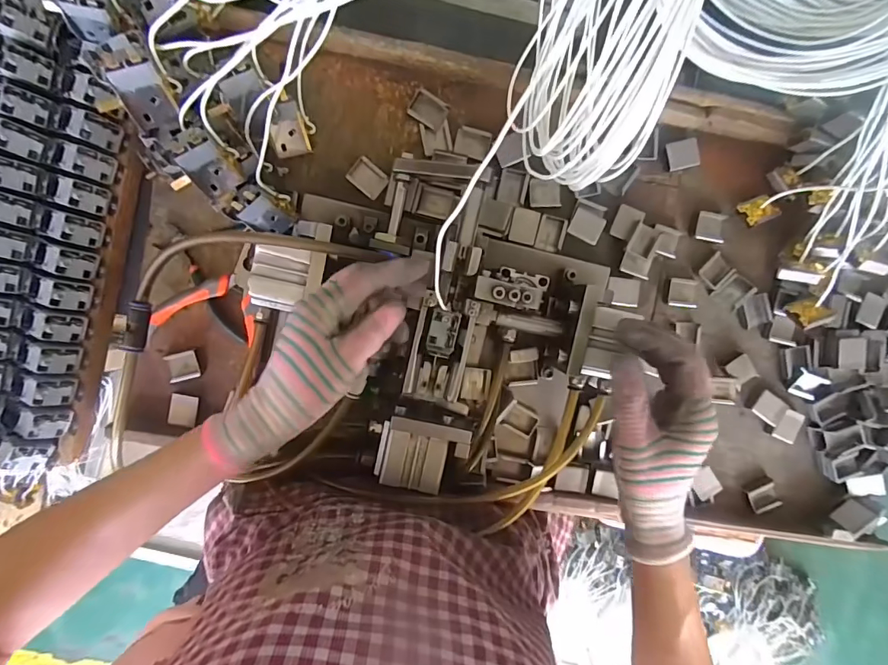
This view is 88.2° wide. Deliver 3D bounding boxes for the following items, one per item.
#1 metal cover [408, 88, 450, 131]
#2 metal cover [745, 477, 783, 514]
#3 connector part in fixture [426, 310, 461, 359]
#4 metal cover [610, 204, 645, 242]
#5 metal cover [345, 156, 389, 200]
[{"bbox_3d":[-0.015,-0.206,0.425,0.032,0.008,0.028,26,91,-5],"label":"metal cover"},{"bbox_3d":[0.333,0.171,0.477,0.033,0.007,0.030,-22,94,-2],"label":"metal cover"},{"bbox_3d":[-0.001,0.001,0.369,0.024,0.006,0.037,12,92,-4],"label":"connector part in fixture"},{"bbox_3d":[0.176,-0.106,0.440,0.023,0.009,0.031,22,92,-5],"label":"metal cover"},{"bbox_3d":[-0.072,-0.146,0.430,0.034,0.006,0.028,39,90,-5],"label":"metal cover"}]

